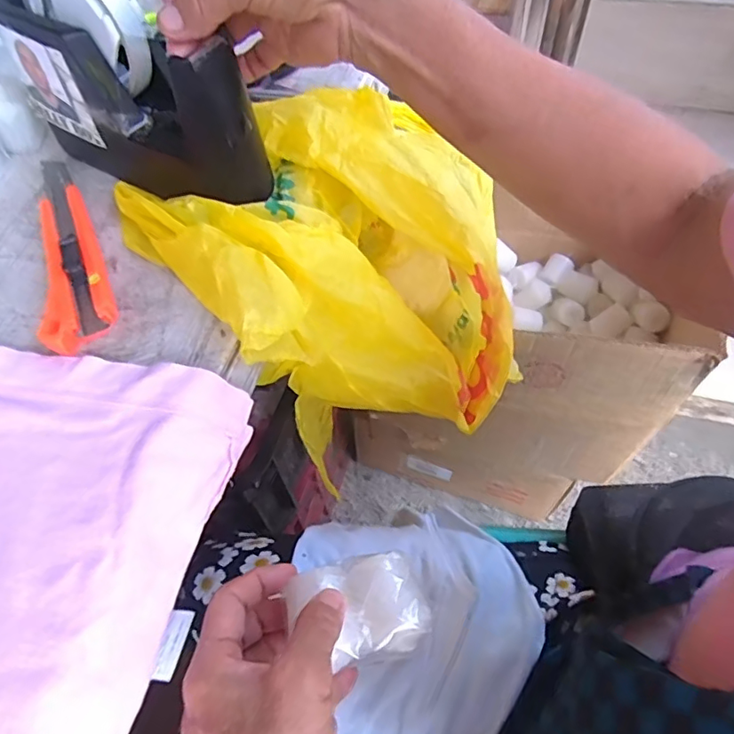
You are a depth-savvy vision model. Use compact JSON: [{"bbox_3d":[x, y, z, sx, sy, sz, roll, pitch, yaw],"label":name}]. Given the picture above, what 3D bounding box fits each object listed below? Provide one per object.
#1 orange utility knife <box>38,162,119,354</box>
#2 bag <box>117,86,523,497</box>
[{"bbox_3d":[-0.189,-0.081,0.342,0.038,0.014,0.167,-20,61,-10],"label":"orange utility knife"},{"bbox_3d":[-0.008,-0.060,0.407,0.214,0.183,0.221,-38,62,-19],"label":"bag"}]

